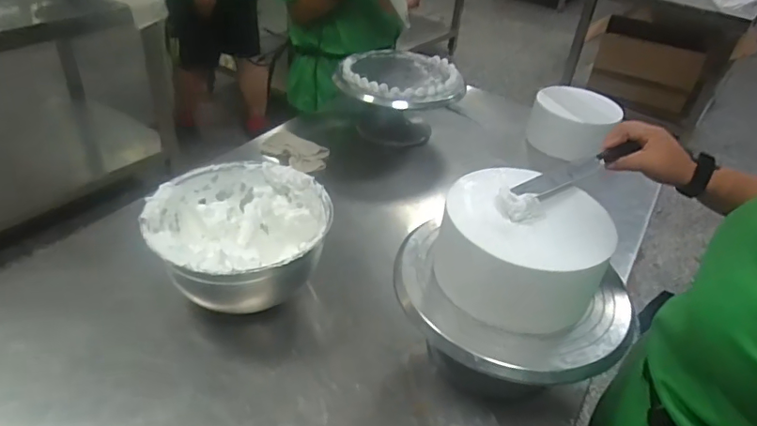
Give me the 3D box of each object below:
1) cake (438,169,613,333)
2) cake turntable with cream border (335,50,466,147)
[{"bbox_3d":[0.169,0.034,0.615,0.184,0.115,0.169,16,38,13],"label":"cake"},{"bbox_3d":[0.043,-0.249,1.168,0.268,0.156,0.229,7,37,1],"label":"cake turntable with cream border"}]

